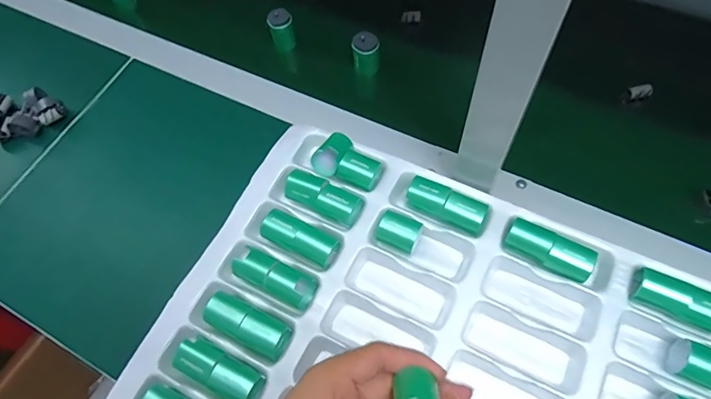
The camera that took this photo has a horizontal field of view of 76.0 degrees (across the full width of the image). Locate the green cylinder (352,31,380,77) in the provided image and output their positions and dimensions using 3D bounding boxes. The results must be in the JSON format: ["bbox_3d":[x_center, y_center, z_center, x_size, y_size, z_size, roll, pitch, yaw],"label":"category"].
[{"bbox_3d":[0.012,-0.164,0.524,0.029,0.050,0.025,-2,65,4],"label":"green cylinder"}]

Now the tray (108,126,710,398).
[{"bbox_3d":[0.065,0.133,0.365,0.451,0.049,0.312,23,69,15],"label":"tray"}]

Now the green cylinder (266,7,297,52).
[{"bbox_3d":[-0.089,-0.205,0.550,0.029,0.044,0.026,-15,64,-2],"label":"green cylinder"}]

